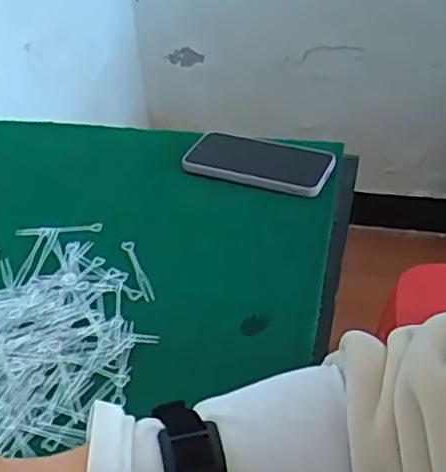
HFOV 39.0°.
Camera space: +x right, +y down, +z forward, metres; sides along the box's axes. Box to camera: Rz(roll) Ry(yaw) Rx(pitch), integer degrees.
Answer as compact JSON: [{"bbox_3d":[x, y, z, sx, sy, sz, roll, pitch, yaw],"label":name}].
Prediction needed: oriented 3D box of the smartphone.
[{"bbox_3d":[0.041,-0.088,0.703,0.160,0.014,0.087,15,44,18],"label":"smartphone"}]

